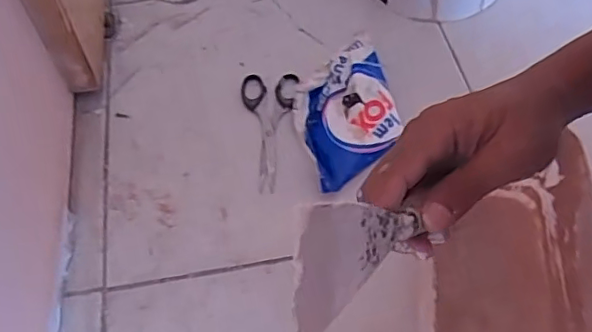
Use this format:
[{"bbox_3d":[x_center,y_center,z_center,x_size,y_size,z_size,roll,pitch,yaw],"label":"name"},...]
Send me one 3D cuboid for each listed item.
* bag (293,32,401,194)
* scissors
[{"bbox_3d":[0.051,-0.060,0.615,0.103,0.043,0.181,-7,54,-2],"label":"bag"},{"bbox_3d":[-0.032,-0.042,0.625,0.061,0.011,0.155,0,54,2],"label":"scissors"}]

